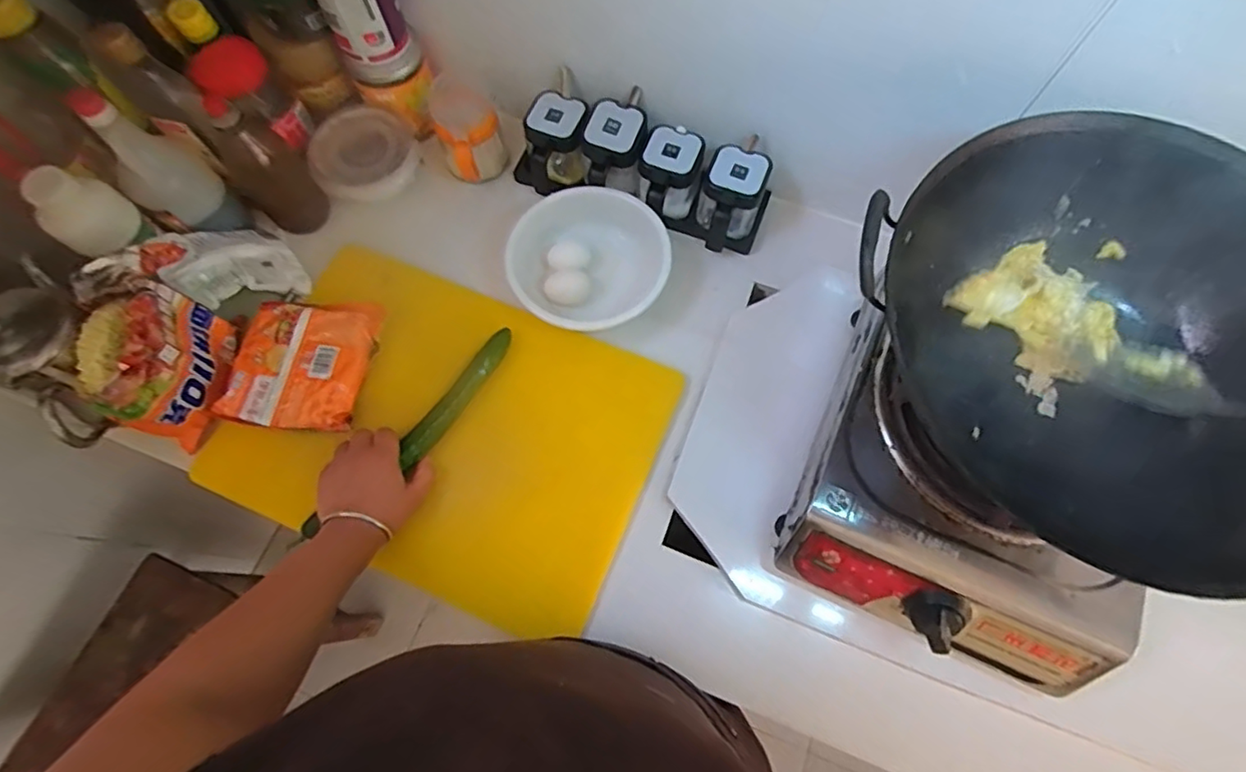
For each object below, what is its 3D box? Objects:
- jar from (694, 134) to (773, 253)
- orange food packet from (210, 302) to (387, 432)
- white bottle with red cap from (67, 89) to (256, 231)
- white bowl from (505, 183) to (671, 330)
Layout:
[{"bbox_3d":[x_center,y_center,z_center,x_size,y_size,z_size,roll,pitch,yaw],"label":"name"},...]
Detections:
[{"bbox_3d":[0.133,-0.232,0.735,0.078,0.086,0.112,22,71,7],"label":"jar"},{"bbox_3d":[-0.363,-0.025,0.676,0.145,0.036,0.157,4,70,1],"label":"orange food packet"},{"bbox_3d":[-0.516,-0.240,0.668,0.060,0.186,0.084,35,73,12],"label":"white bottle with red cap"},{"bbox_3d":[-0.040,-0.148,0.722,0.178,0.069,0.174,0,70,0],"label":"white bowl"}]

